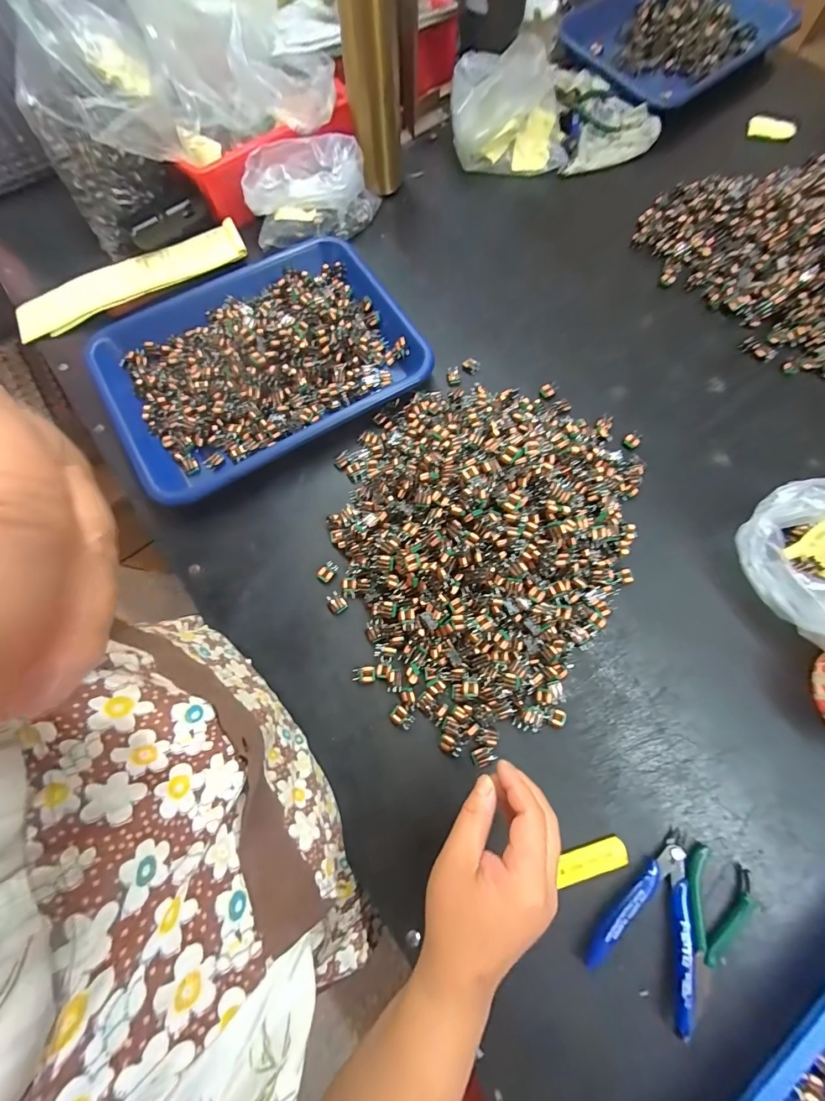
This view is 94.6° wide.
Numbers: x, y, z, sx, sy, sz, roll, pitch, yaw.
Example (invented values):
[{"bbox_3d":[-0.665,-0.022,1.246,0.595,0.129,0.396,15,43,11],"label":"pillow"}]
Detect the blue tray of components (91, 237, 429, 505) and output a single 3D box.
[{"bbox_3d":[-0.172,-0.220,0.438,0.337,0.040,0.253,-29,77,-8],"label":"blue tray of components"}]

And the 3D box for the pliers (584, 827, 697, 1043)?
[{"bbox_3d":[0.201,0.296,0.298,0.078,0.018,0.117,41,78,9],"label":"pliers"}]

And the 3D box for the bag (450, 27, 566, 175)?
[{"bbox_3d":[0.135,-0.609,0.527,0.163,0.098,0.110,0,75,0],"label":"bag"}]

